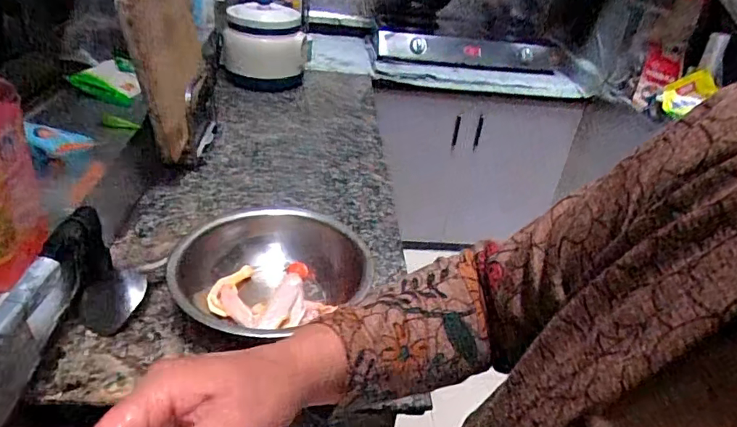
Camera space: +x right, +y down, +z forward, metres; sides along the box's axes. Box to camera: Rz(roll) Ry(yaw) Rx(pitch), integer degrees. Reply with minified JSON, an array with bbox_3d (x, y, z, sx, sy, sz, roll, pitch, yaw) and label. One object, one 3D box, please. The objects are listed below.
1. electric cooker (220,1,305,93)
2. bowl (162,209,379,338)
[{"bbox_3d":[-0.326,-0.533,1.557,0.259,0.229,0.298,-2,33,-14],"label":"electric cooker"},{"bbox_3d":[-0.144,0.093,0.739,0.272,0.079,0.252,5,32,-3],"label":"bowl"}]

